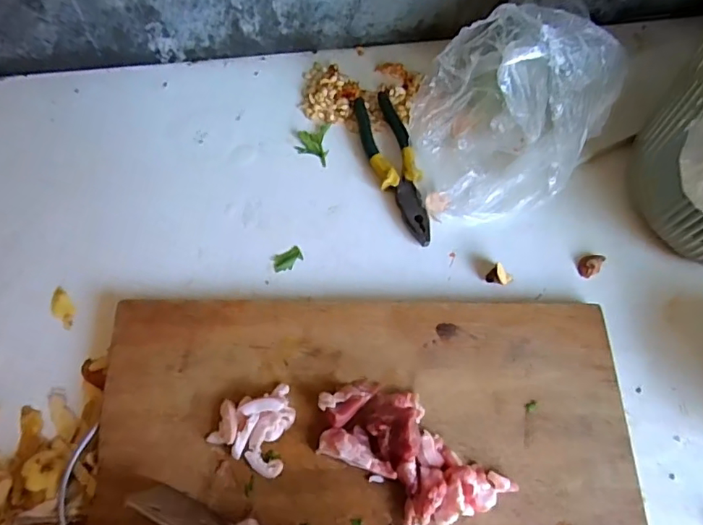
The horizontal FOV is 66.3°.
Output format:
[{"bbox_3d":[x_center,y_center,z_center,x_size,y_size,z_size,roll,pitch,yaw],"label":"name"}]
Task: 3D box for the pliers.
[{"bbox_3d":[0.048,-0.110,0.610,0.052,0.016,0.195,-12,68,-8],"label":"pliers"}]

